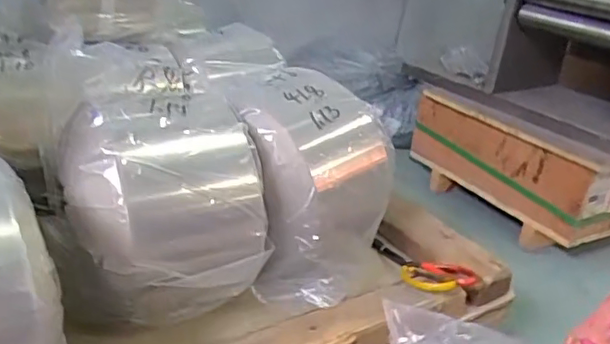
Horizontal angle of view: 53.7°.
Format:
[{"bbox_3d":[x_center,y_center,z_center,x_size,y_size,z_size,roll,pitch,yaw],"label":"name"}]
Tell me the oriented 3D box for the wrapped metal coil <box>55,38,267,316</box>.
[{"bbox_3d":[-0.164,0.014,0.678,0.197,0.237,0.214,-9,29,-30],"label":"wrapped metal coil"}]

